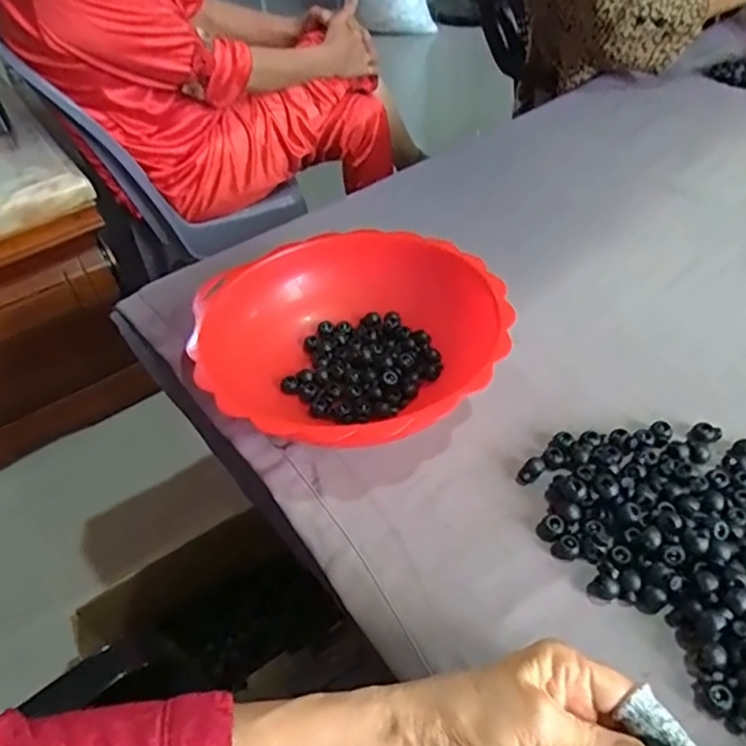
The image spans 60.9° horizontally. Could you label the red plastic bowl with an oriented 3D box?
[{"bbox_3d":[-0.014,-0.019,0.513,0.215,0.077,0.233,-3,41,3],"label":"red plastic bowl"}]

